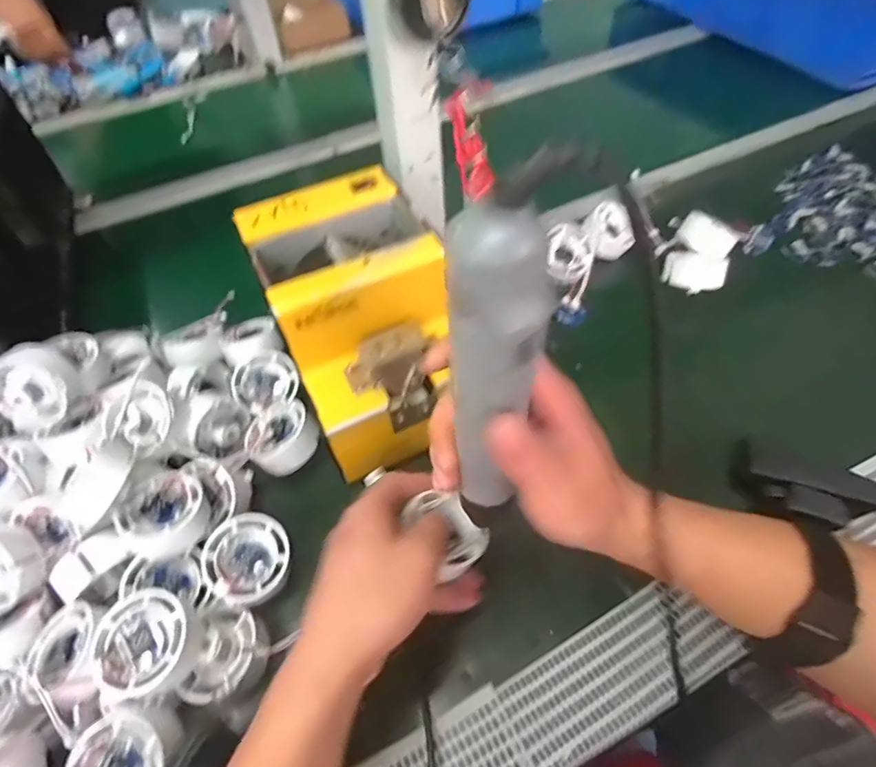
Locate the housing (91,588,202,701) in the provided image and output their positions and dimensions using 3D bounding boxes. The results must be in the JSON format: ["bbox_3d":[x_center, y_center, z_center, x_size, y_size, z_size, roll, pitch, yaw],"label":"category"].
[{"bbox_3d":[-0.169,0.157,0.310,0.055,0.036,0.054,-2,52,3],"label":"housing"}]

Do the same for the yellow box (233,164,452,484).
[{"bbox_3d":[-0.058,-0.052,0.404,0.126,0.120,0.181,-24,54,-14],"label":"yellow box"}]

